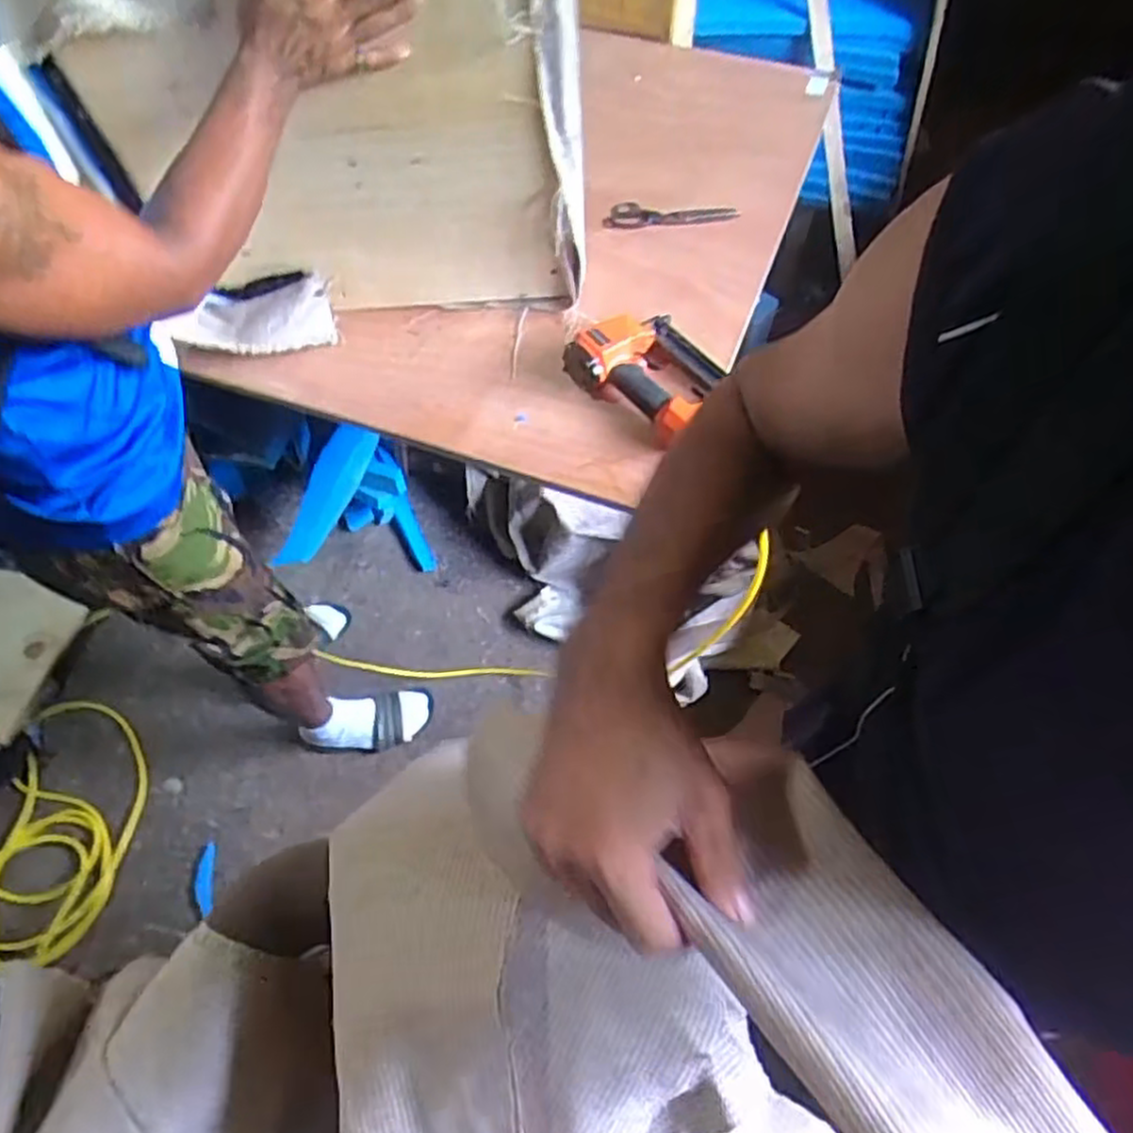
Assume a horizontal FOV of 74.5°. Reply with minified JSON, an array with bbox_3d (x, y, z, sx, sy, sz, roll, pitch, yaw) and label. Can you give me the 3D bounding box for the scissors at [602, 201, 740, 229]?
[{"bbox_3d":[0.161,-0.547,1.154,0.207,0.013,0.049,-4,59,-1],"label":"scissors"}]

